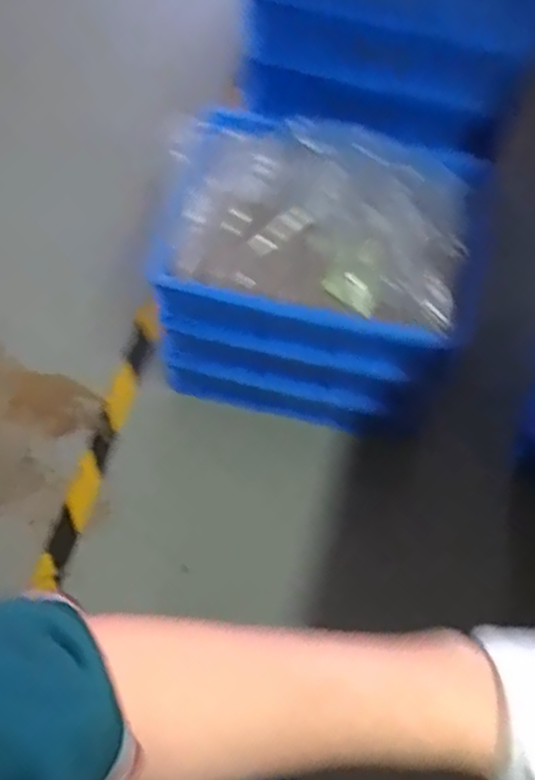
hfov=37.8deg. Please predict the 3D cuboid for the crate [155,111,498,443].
[{"bbox_3d":[0.074,-0.162,1.103,0.403,0.301,0.298,8,64,2],"label":"crate"}]

